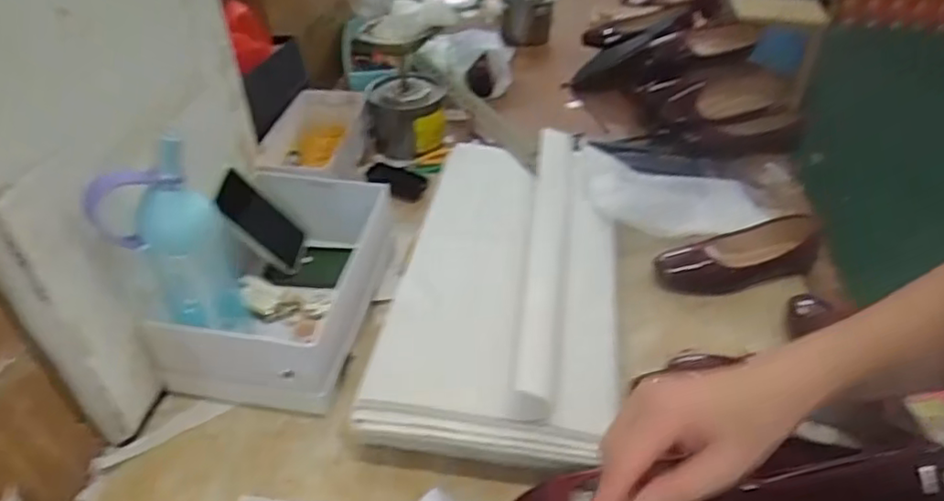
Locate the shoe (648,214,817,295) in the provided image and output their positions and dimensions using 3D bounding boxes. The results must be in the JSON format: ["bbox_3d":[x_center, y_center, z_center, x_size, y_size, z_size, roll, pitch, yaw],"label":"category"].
[{"bbox_3d":[0.385,0.007,0.894,0.238,0.069,0.084,-7,41,-10],"label":"shoe"}]

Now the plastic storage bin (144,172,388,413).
[{"bbox_3d":[-0.231,0.034,0.809,0.188,0.137,0.336,7,41,6],"label":"plastic storage bin"}]

